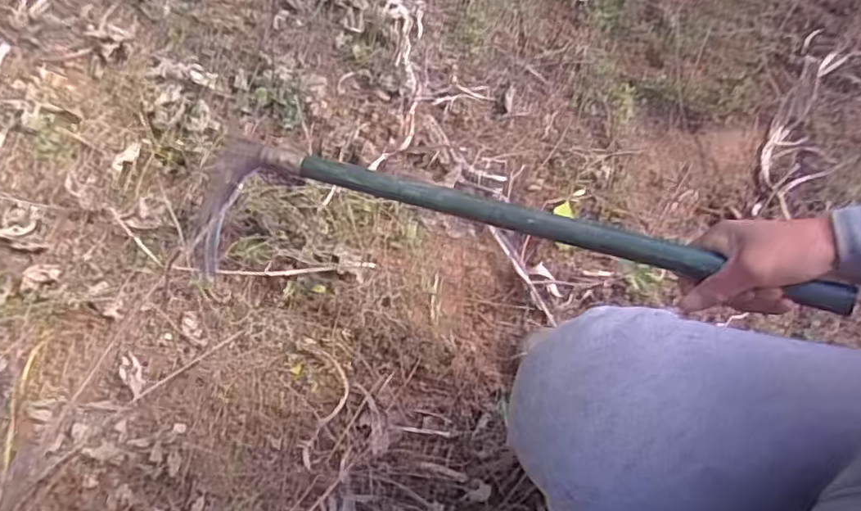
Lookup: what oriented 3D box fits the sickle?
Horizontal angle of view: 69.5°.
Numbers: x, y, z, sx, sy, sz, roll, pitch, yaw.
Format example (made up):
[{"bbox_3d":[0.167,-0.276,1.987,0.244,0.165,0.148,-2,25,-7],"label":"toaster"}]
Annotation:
[{"bbox_3d":[0.019,-0.009,0.591,0.600,0.073,0.123,10,73,20],"label":"sickle"}]

